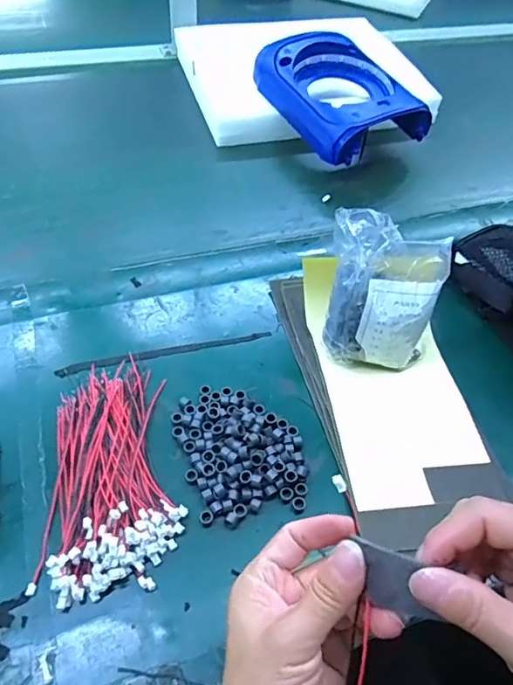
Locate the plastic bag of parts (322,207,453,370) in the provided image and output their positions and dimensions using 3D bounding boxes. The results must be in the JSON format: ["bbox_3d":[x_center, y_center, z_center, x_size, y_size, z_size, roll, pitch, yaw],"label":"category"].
[{"bbox_3d":[0.108,-0.036,0.454,0.096,0.135,0.061,14,51,8],"label":"plastic bag of parts"}]

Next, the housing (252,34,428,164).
[{"bbox_3d":[0.117,-0.366,0.734,0.166,0.079,0.230,-23,56,-20],"label":"housing"}]

